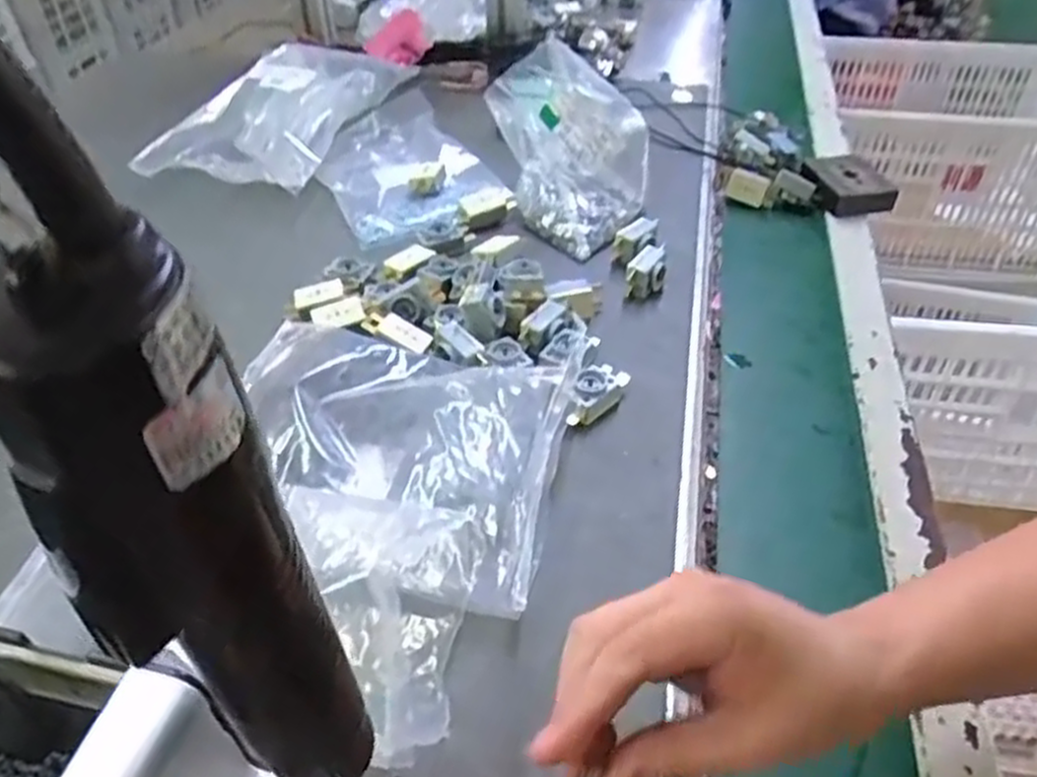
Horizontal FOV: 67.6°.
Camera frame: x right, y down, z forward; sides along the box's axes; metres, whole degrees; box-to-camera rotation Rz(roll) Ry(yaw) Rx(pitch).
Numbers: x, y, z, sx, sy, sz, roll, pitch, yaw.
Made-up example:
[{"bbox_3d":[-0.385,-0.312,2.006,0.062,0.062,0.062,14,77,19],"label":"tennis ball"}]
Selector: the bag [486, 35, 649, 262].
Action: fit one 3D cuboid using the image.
[{"bbox_3d":[0.042,-0.207,0.673,0.142,0.117,0.132,4,43,5],"label":"bag"}]

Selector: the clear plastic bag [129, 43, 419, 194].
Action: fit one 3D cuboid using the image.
[{"bbox_3d":[-0.233,-0.278,0.782,0.156,0.068,0.264,15,44,16],"label":"clear plastic bag"}]

